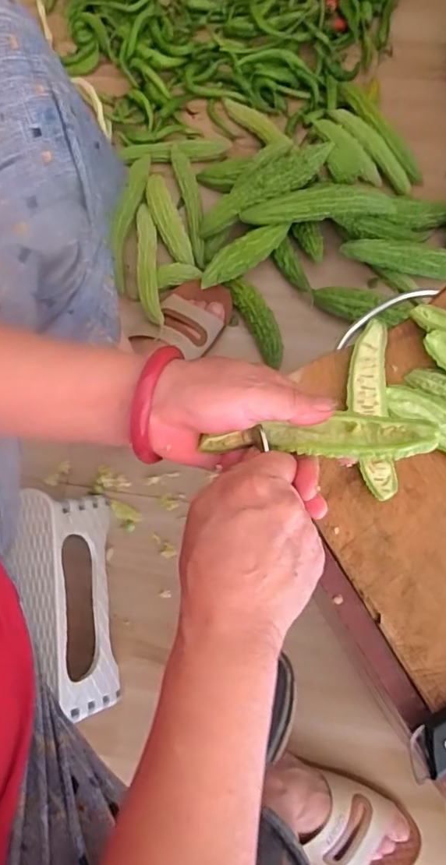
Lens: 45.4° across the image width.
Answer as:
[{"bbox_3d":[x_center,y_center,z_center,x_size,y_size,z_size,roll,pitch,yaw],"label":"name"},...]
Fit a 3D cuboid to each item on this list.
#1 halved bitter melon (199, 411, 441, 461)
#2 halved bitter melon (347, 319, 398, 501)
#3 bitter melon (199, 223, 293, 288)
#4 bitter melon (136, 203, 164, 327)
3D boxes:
[{"bbox_3d":[0.058,0.003,0.322,0.132,0.027,0.028,-2,79,17],"label":"halved bitter melon"},{"bbox_3d":[0.120,-0.019,0.441,0.033,0.016,0.146,-1,79,1],"label":"halved bitter melon"},{"bbox_3d":[0.030,-0.235,0.703,0.139,0.029,0.036,-33,81,-5],"label":"bitter melon"},{"bbox_3d":[-0.103,-0.230,0.727,0.030,0.021,0.180,-6,79,0],"label":"bitter melon"}]

